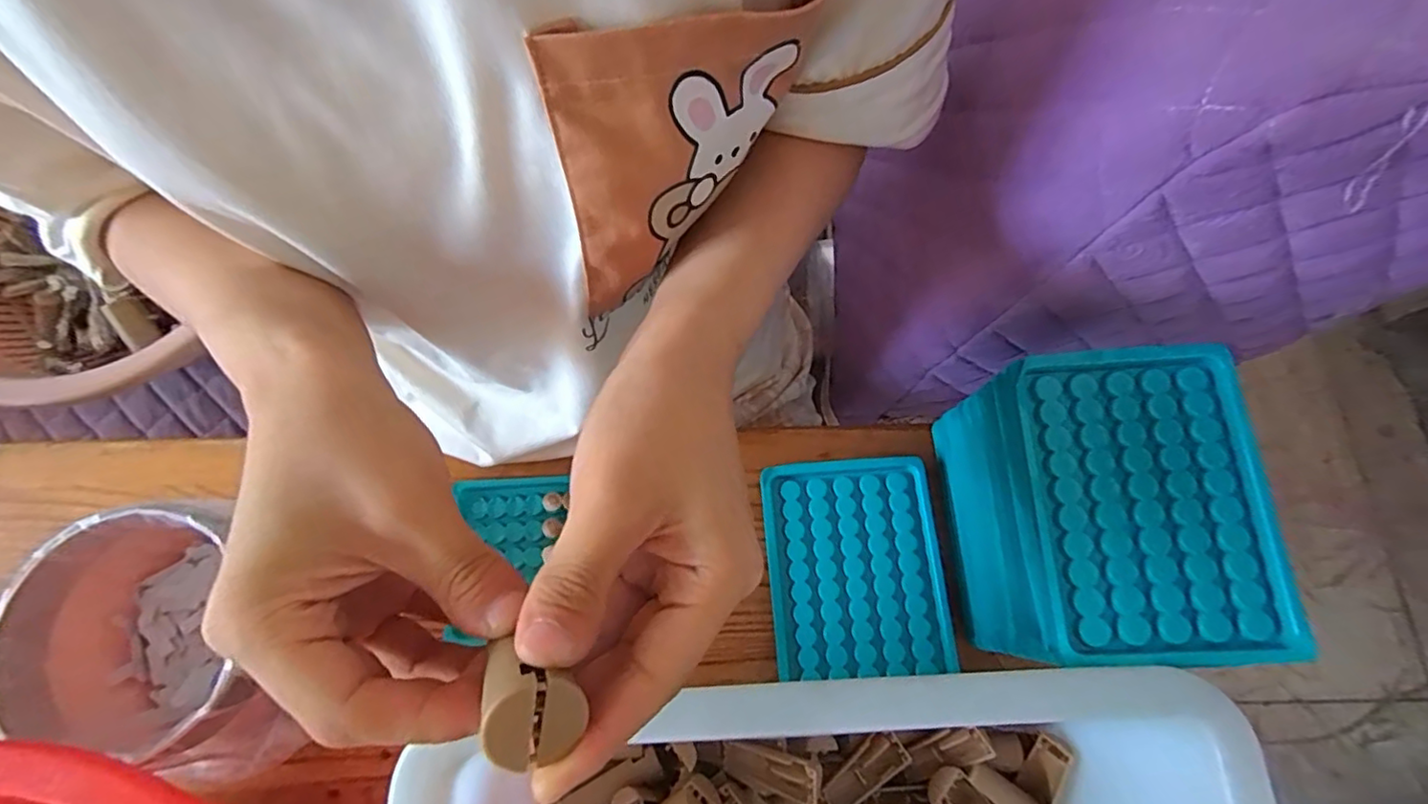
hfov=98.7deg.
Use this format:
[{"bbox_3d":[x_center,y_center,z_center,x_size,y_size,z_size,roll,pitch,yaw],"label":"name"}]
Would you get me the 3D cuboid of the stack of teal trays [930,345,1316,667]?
[{"bbox_3d":[0.184,0.054,0.304,0.096,0.100,0.128,-3,74,1],"label":"stack of teal trays"}]

